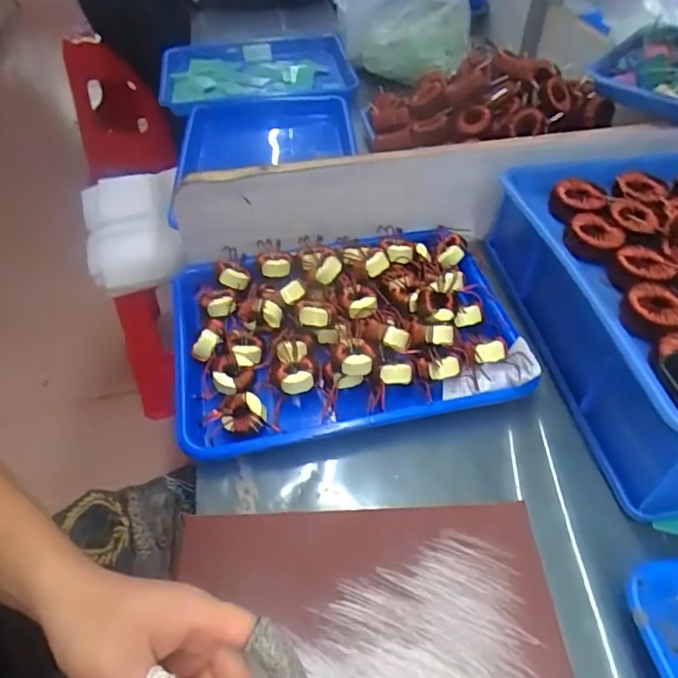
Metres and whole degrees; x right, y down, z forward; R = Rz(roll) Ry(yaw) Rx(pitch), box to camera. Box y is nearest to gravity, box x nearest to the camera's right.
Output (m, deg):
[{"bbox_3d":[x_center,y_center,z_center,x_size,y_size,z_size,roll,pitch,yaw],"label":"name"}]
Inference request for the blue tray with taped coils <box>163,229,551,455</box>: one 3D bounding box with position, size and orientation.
[{"bbox_3d":[0.001,-0.017,0.562,0.337,0.060,0.256,-9,50,-7],"label":"blue tray with taped coils"}]

